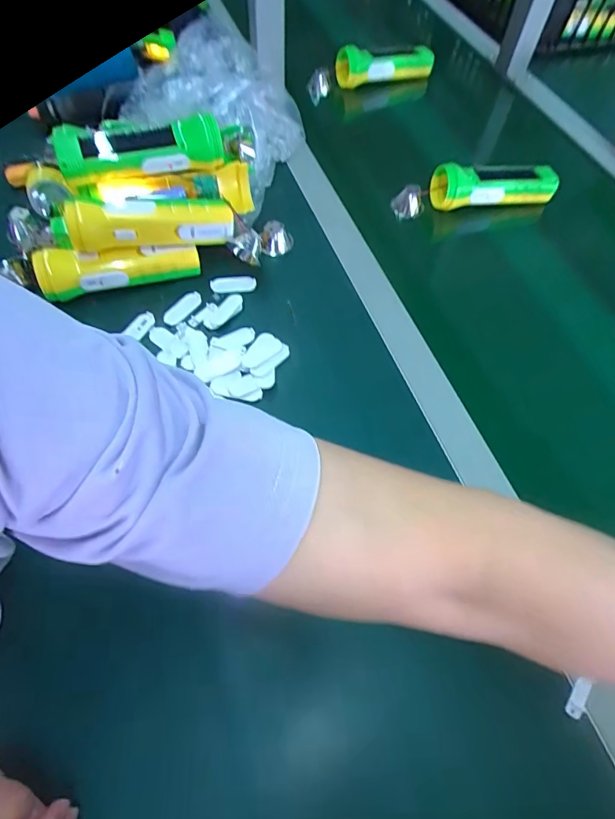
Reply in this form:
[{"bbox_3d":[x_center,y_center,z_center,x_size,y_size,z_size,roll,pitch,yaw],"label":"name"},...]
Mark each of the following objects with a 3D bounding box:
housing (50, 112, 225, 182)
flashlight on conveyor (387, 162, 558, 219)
[{"bbox_3d":[-0.170,-0.273,0.462,0.163,0.039,0.065,-10,62,-9],"label":"housing"},{"bbox_3d":[0.221,-0.297,0.607,0.209,0.059,0.061,-12,62,-9],"label":"flashlight on conveyor"}]

